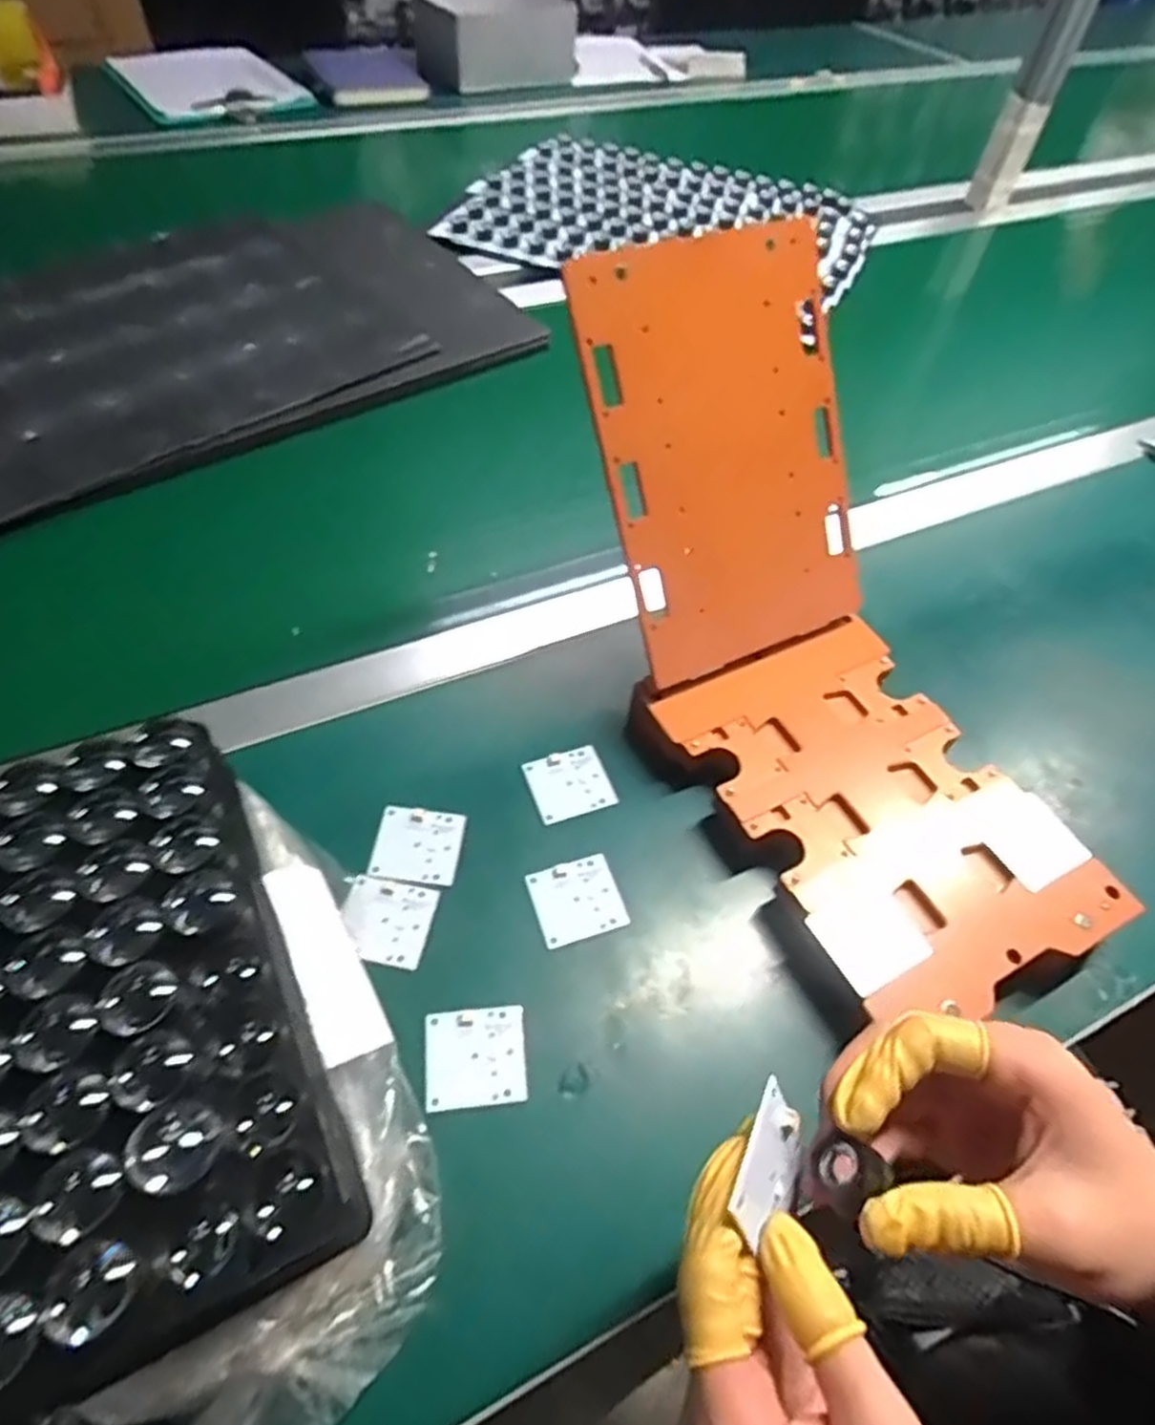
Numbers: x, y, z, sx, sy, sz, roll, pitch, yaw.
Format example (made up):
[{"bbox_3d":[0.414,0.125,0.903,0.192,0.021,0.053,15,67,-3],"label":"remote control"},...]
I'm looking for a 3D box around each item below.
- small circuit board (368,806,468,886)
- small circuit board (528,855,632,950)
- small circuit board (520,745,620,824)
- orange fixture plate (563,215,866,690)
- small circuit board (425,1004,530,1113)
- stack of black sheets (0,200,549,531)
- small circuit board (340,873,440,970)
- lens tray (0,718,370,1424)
[{"bbox_3d":[-0.092,0.077,0.443,0.048,0.005,0.045,6,54,0],"label":"small circuit board"},{"bbox_3d":[0.000,0.105,0.429,0.048,0.005,0.044,-14,56,-14],"label":"small circuit board"},{"bbox_3d":[-0.005,0.045,0.476,0.048,0.009,0.044,-16,57,-15],"label":"small circuit board"},{"bbox_3d":[0.093,-0.148,0.449,0.161,0.232,0.010,-21,21,-17],"label":"orange fixture plate"},{"bbox_3d":[-0.050,0.170,0.379,0.048,0.004,0.045,-4,54,-7],"label":"small circuit board"},{"bbox_3d":[-0.370,-0.357,0.711,0.600,0.024,0.394,-28,61,-22],"label":"stack of black sheets"},{"bbox_3d":[-0.104,0.112,0.415,0.047,0.005,0.045,11,54,4],"label":"small circuit board"},{"bbox_3d":[-0.155,0.105,0.261,0.107,0.062,0.192,-22,58,-19],"label":"lens tray"}]

